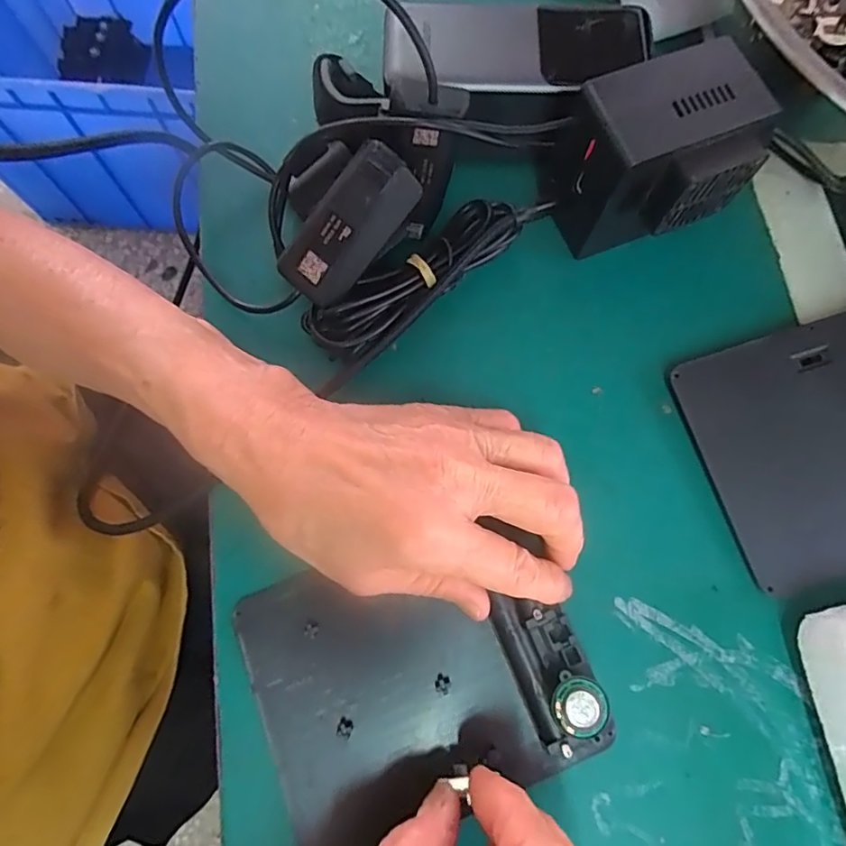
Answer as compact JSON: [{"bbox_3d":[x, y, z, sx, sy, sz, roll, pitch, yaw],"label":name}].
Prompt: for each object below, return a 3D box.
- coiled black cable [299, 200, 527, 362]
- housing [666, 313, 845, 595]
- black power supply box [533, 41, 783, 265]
[{"bbox_3d":[-0.004,-0.069,0.269,0.109,0.031,0.033,-39,79,-12],"label":"coiled black cable"},{"bbox_3d":[0.195,0.006,0.255,0.130,0.008,0.110,-18,78,-1],"label":"housing"},{"bbox_3d":[0.104,-0.117,0.258,0.077,0.073,0.057,-24,76,-9],"label":"black power supply box"}]

